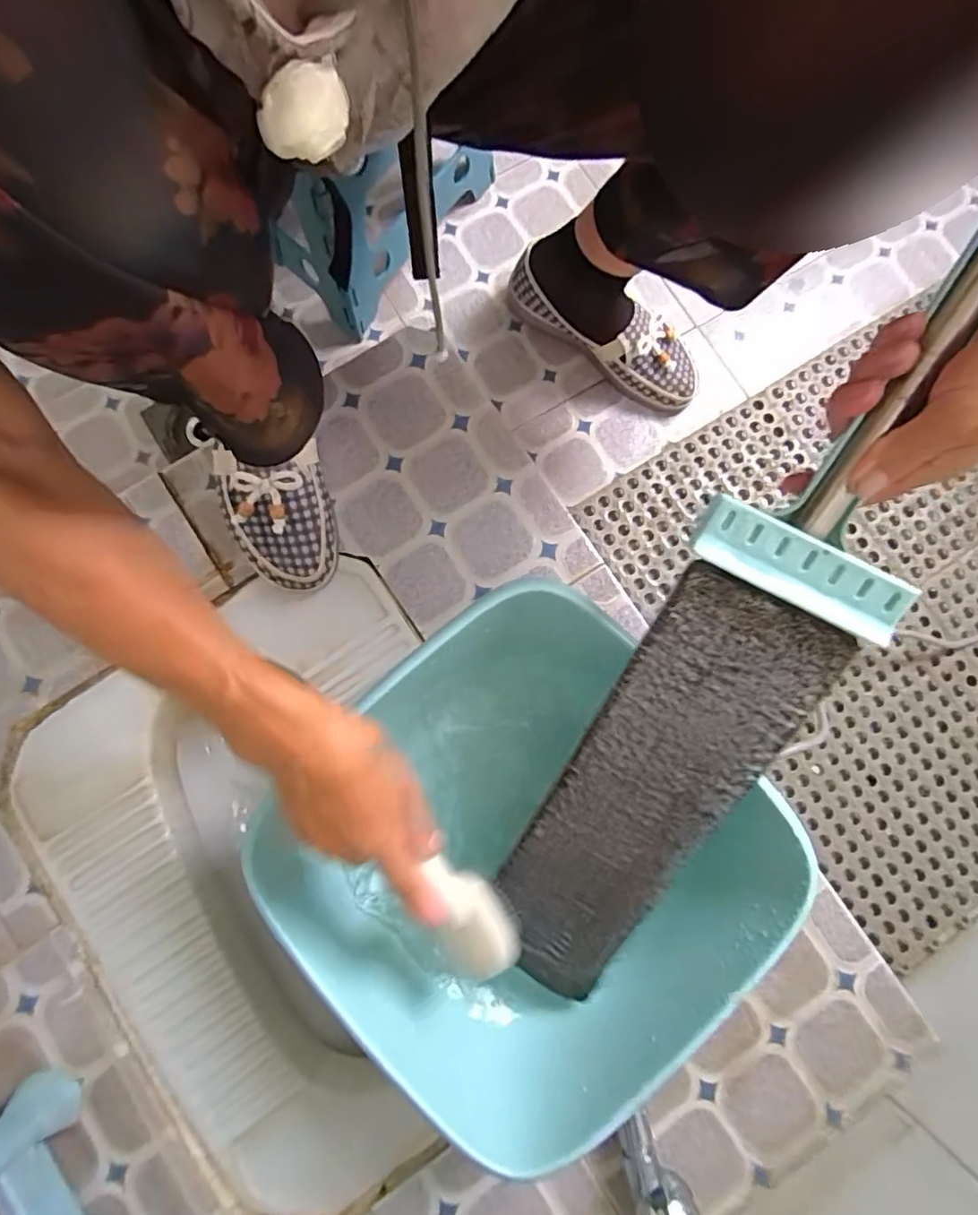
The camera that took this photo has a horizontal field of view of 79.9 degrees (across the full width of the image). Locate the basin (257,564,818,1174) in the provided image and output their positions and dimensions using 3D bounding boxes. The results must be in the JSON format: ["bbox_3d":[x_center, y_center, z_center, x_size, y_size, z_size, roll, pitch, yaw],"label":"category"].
[{"bbox_3d":[0.027,0.188,0.453,0.313,0.118,0.310,-40,85,-8],"label":"basin"}]

